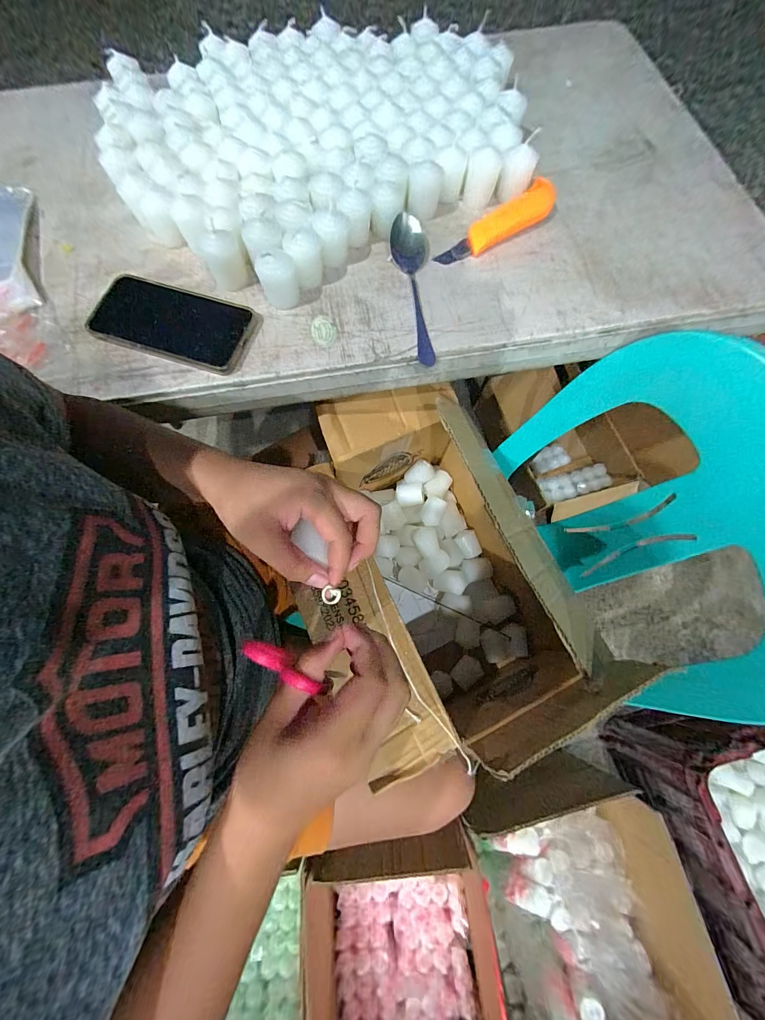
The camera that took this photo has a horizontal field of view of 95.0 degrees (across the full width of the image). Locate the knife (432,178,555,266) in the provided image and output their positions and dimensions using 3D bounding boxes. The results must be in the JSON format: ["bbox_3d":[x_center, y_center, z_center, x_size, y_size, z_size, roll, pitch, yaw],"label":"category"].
[{"bbox_3d":[0.128,-0.322,0.396,0.157,0.022,0.033,-34,76,-11],"label":"knife"}]

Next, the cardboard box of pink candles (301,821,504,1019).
[{"bbox_3d":[0.015,0.729,0.573,0.283,0.192,0.357,-6,72,-2],"label":"cardboard box of pink candles"}]

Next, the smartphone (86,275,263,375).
[{"bbox_3d":[-0.212,-0.190,0.357,0.162,0.014,0.079,15,73,4],"label":"smartphone"}]

